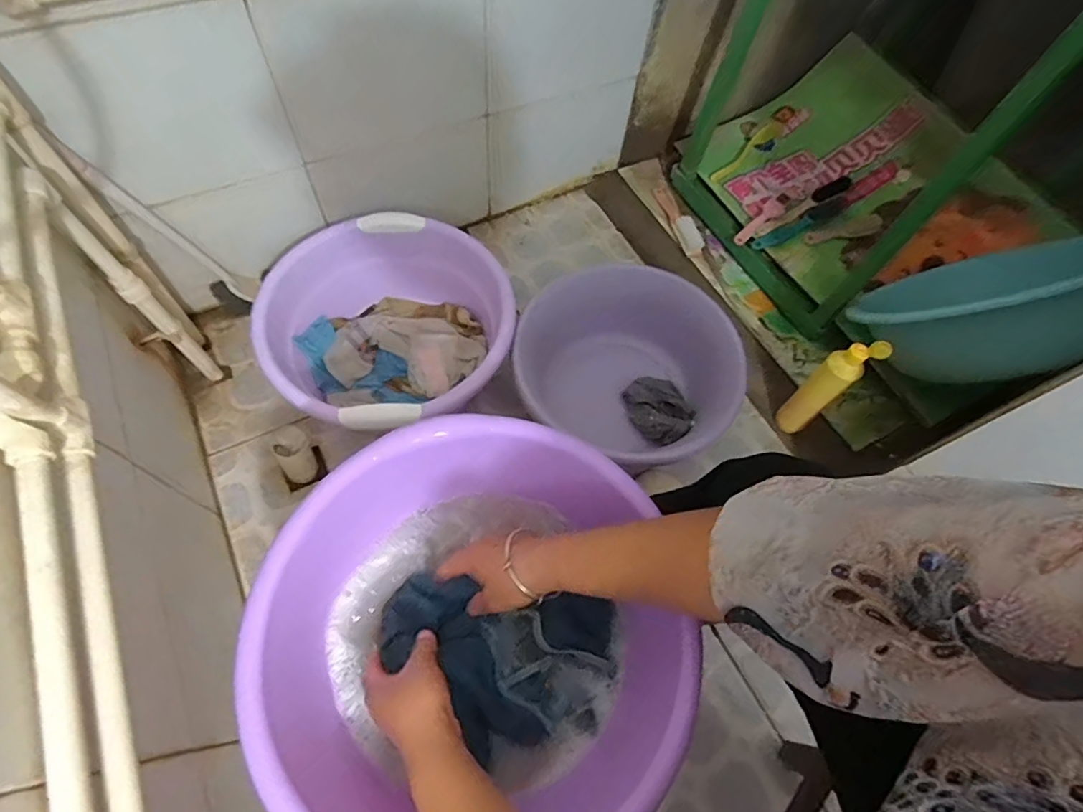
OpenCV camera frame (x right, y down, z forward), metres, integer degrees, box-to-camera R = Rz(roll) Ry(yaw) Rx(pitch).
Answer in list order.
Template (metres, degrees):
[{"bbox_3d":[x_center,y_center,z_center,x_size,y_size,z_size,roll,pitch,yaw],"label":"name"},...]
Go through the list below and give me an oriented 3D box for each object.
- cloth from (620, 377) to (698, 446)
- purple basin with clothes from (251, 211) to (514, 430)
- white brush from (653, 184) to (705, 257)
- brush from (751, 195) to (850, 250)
[{"bbox_3d":[0.207,0.009,0.939,0.101,0.060,0.133,-14,60,-10],"label":"cloth"},{"bbox_3d":[-0.241,-0.115,0.899,0.375,0.166,0.382,-3,59,-4],"label":"purple basin with clothes"},{"bbox_3d":[0.295,-0.405,1.167,0.047,0.039,0.208,-17,61,-12],"label":"white brush"},{"bbox_3d":[0.509,-0.357,1.054,0.191,0.019,0.037,-30,63,-2],"label":"brush"}]

